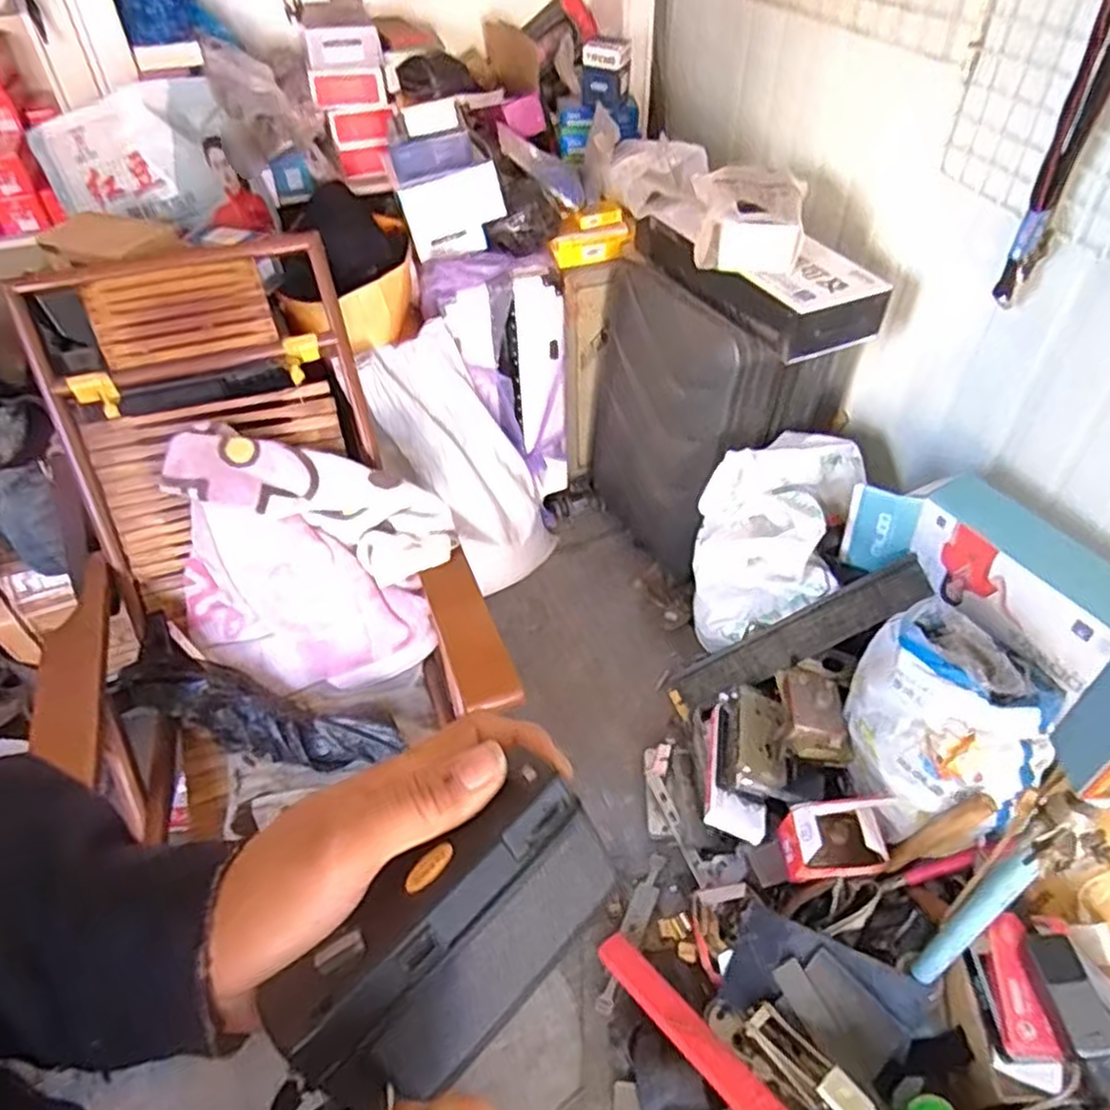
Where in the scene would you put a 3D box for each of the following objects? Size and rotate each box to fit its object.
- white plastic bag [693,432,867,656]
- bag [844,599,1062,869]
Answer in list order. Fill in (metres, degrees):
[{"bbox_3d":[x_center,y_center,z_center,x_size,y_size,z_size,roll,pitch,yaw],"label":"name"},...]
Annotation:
[{"bbox_3d":[0.401,-0.024,1.448,0.262,0.325,0.285,12,46,12],"label":"white plastic bag"},{"bbox_3d":[0.561,0.243,1.117,0.249,0.319,0.232,18,48,18],"label":"bag"}]

